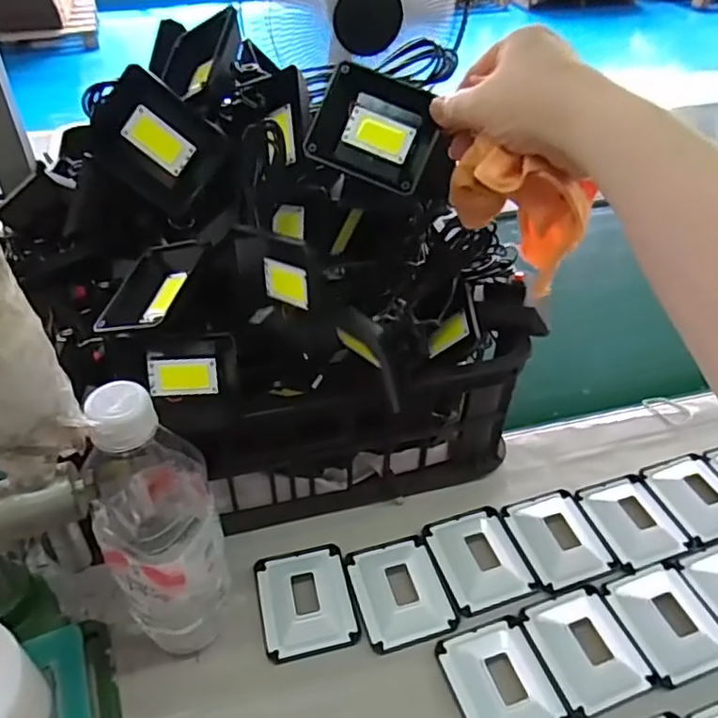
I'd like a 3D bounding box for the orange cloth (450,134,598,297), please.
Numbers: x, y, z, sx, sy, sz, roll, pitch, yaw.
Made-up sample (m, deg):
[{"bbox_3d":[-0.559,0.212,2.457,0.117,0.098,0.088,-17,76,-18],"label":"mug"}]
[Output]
[{"bbox_3d":[0.091,-0.084,0.365,0.078,0.074,0.028,18,45,17],"label":"orange cloth"}]

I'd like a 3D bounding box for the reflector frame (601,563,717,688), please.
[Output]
[{"bbox_3d":[0.228,0.188,0.457,0.068,0.015,0.079,-12,45,-15],"label":"reflector frame"}]

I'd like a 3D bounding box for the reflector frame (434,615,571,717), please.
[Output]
[{"bbox_3d":[0.098,0.217,0.422,0.067,0.013,0.079,-12,45,-15],"label":"reflector frame"}]

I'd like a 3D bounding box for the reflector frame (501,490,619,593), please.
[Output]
[{"bbox_3d":[0.162,0.142,0.508,0.068,0.012,0.080,-11,44,-14],"label":"reflector frame"}]

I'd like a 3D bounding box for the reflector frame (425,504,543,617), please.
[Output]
[{"bbox_3d":[0.095,0.154,0.494,0.069,0.011,0.081,-12,45,-15],"label":"reflector frame"}]

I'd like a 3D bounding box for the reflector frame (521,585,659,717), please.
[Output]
[{"bbox_3d":[0.161,0.202,0.442,0.067,0.015,0.078,-12,45,-15],"label":"reflector frame"}]

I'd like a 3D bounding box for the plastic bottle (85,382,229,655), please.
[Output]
[{"bbox_3d":[-0.122,0.103,0.383,0.073,0.224,0.074,-17,46,-20],"label":"plastic bottle"}]

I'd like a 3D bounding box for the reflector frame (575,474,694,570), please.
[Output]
[{"bbox_3d":[0.231,0.129,0.520,0.066,0.013,0.079,-11,44,-14],"label":"reflector frame"}]

